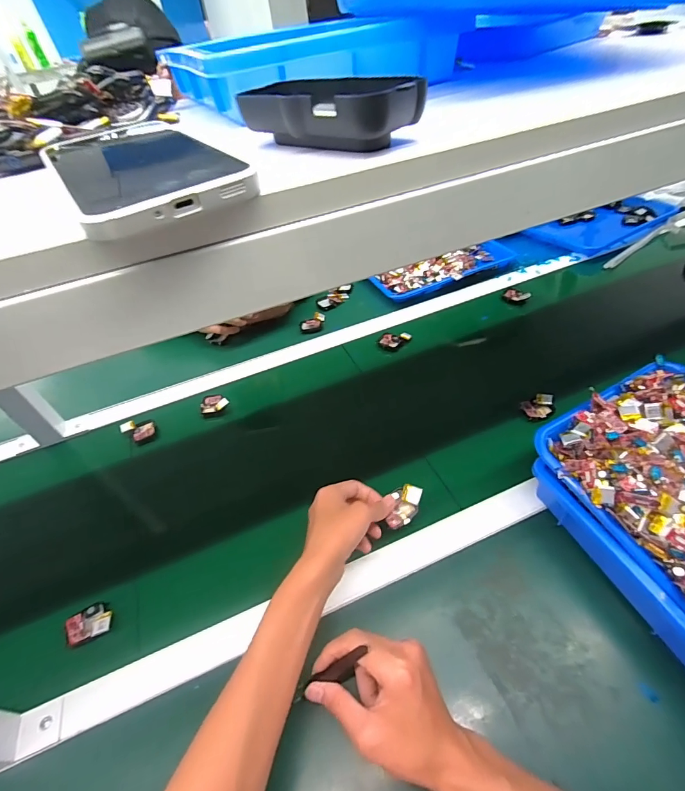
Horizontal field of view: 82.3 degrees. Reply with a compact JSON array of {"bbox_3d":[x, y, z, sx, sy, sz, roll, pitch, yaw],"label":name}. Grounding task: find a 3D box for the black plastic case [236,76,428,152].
[{"bbox_3d":[-0.006,-0.150,0.208,0.088,0.031,0.044,19,50,25],"label":"black plastic case"}]

